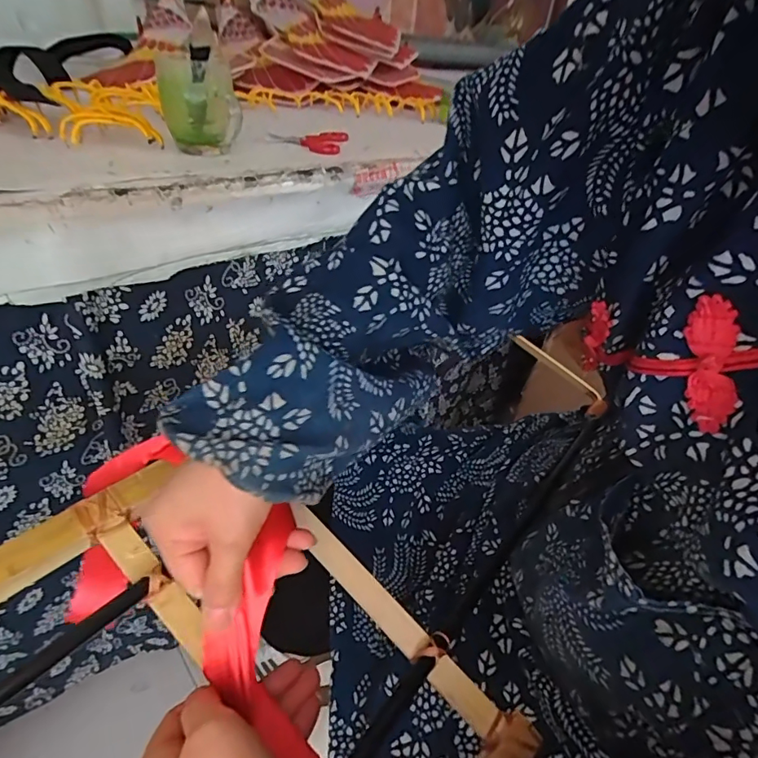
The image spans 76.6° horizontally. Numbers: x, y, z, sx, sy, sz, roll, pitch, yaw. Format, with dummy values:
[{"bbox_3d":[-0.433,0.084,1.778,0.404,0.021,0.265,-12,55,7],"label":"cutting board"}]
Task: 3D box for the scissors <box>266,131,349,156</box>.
[{"bbox_3d":[-0.097,-0.317,0.634,0.100,0.011,0.098,9,37,2],"label":"scissors"}]

